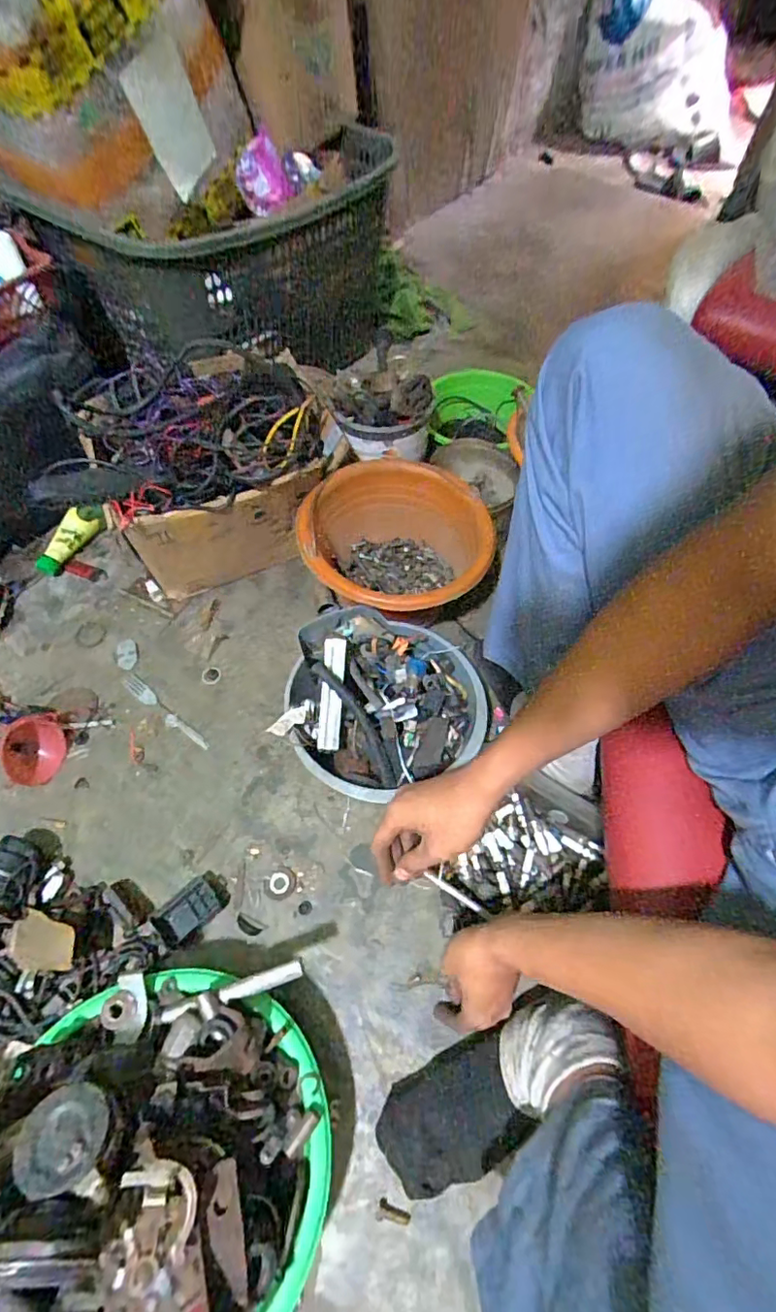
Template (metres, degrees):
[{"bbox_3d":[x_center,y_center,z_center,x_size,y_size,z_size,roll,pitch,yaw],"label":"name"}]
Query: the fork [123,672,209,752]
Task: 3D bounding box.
[{"bbox_3d":[-0.309,0.076,0.745,0.166,0.009,0.021,35,65,19],"label":"fork"}]

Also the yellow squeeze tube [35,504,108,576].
[{"bbox_3d":[-0.511,-0.177,0.858,0.045,0.028,0.111,39,81,-20],"label":"yellow squeeze tube"}]

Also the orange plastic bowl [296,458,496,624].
[{"bbox_3d":[0.019,-0.146,0.762,0.243,0.120,0.247,0,59,0],"label":"orange plastic bowl"}]

